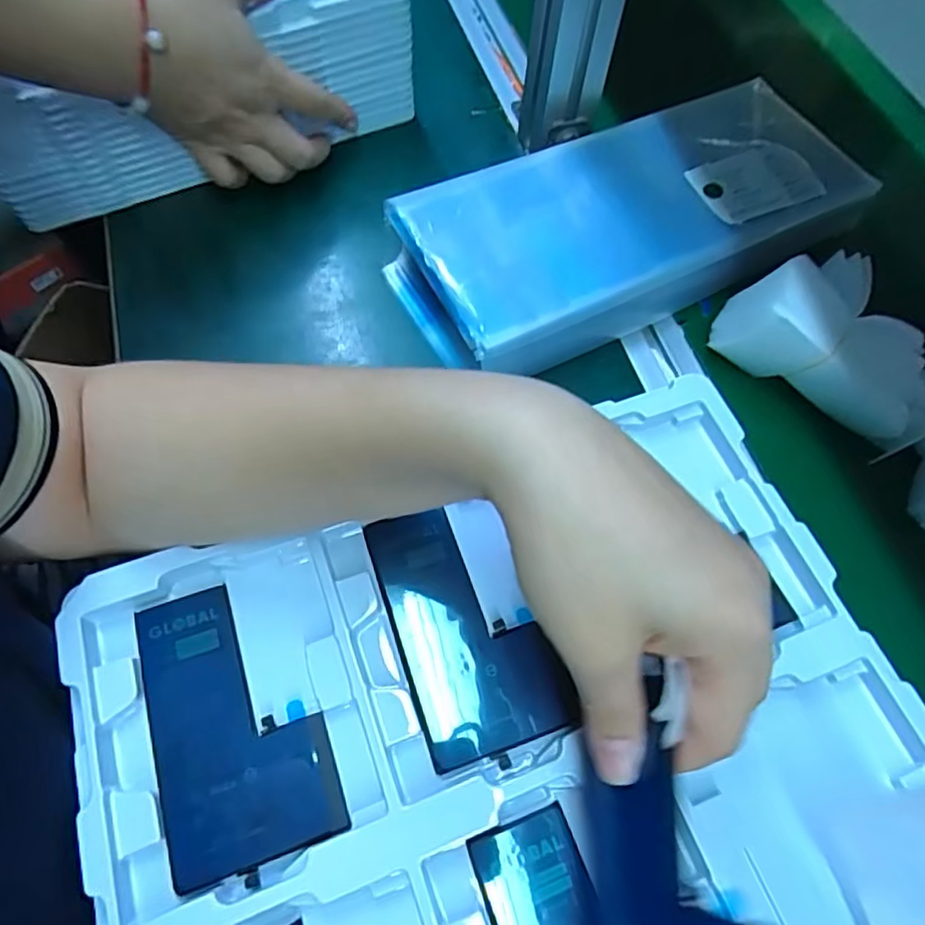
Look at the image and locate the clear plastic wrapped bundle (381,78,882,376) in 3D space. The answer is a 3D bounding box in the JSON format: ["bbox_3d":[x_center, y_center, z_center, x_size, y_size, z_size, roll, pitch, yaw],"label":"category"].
[{"bbox_3d":[0.107,-0.157,0.405,0.303,0.040,0.131,-24,67,-14],"label":"clear plastic wrapped bundle"}]

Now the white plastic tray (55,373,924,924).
[{"bbox_3d":[0.026,0.126,0.241,0.315,0.021,0.272,-19,65,-10],"label":"white plastic tray"}]

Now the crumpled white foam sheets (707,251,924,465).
[{"bbox_3d":[0.213,-0.071,0.351,0.121,0.057,0.070,36,67,14],"label":"crumpled white foam sheets"}]

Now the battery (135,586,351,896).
[{"bbox_3d":[-0.092,0.103,0.252,0.064,0.004,0.108,-18,66,-12],"label":"battery"}]

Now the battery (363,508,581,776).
[{"bbox_3d":[0.001,0.070,0.273,0.060,0.008,0.108,-17,66,-12],"label":"battery"}]

